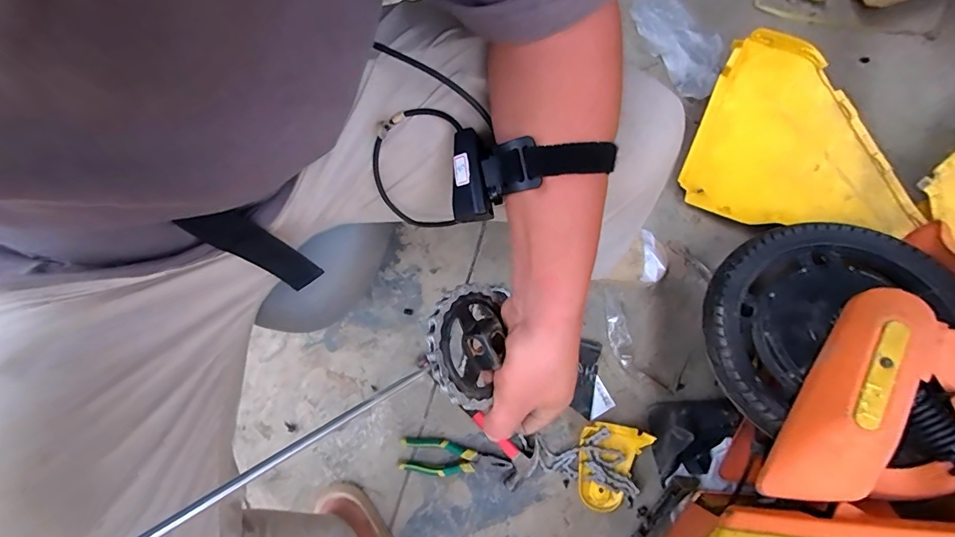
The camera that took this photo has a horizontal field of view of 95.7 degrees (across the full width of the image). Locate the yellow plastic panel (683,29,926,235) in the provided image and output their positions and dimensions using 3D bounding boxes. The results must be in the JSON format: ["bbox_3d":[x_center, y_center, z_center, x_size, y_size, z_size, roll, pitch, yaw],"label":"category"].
[{"bbox_3d":[0.564,-0.211,0.833,0.303,0.062,0.437,-33,82,24],"label":"yellow plastic panel"}]

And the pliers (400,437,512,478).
[{"bbox_3d":[-0.043,0.348,0.786,0.201,0.019,0.064,8,78,2],"label":"pliers"}]

